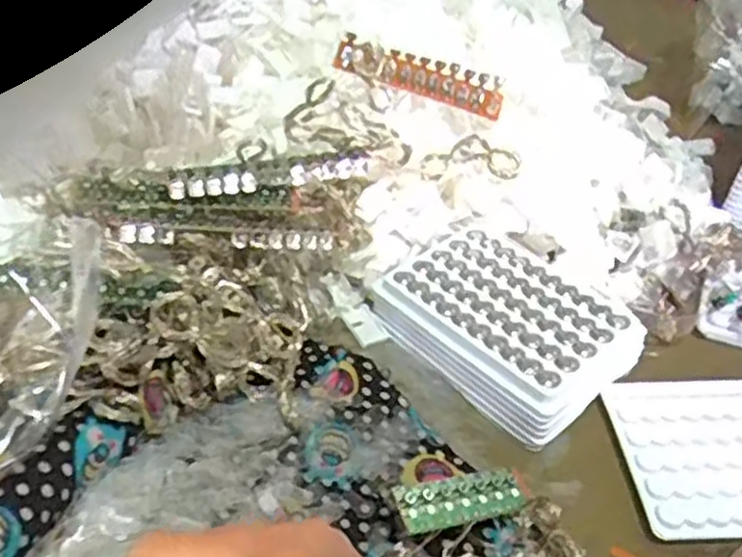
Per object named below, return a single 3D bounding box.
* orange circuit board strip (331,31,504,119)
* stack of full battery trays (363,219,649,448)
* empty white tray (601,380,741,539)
[{"bbox_3d":[0.033,-0.132,0.497,0.111,0.020,0.024,13,40,-12],"label":"orange circuit board strip"},{"bbox_3d":[0.079,0.024,0.445,0.096,0.032,0.140,-31,51,-32],"label":"stack of full battery trays"},{"bbox_3d":[0.196,0.090,0.398,0.129,0.010,0.094,-1,41,-5],"label":"empty white tray"}]

